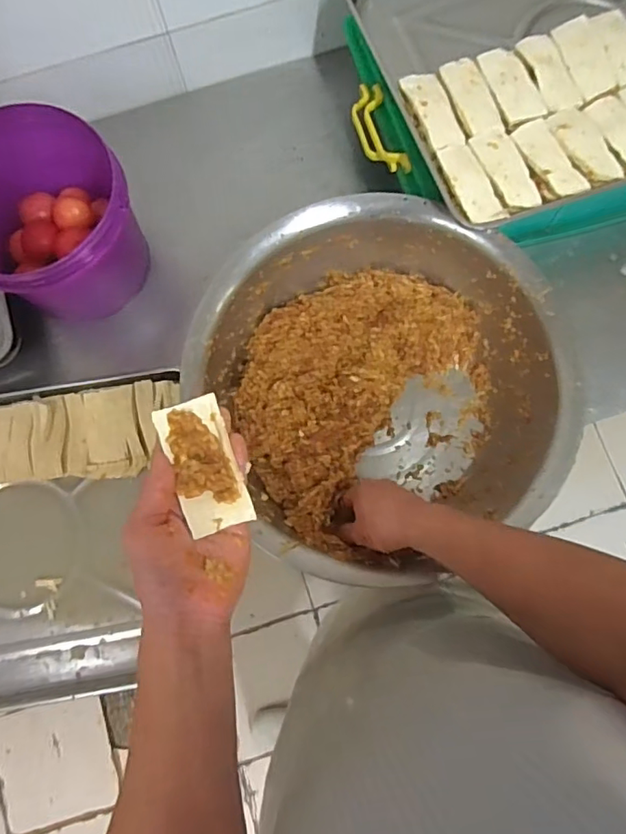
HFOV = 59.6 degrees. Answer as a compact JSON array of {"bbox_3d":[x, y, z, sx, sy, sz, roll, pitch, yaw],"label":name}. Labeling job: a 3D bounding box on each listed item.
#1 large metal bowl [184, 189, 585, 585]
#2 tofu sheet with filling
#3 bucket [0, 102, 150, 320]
[{"bbox_3d":[0.083,-0.043,0.738,0.455,0.160,0.449,-24,80,-4],"label":"large metal bowl"},{"bbox_3d":[-0.091,0.039,0.457,0.051,0.019,0.110,-22,82,-4],"label":"tofu sheet with filling"},{"bbox_3d":[-0.355,-0.246,0.743,0.220,0.180,0.189,26,80,5],"label":"bucket"}]

